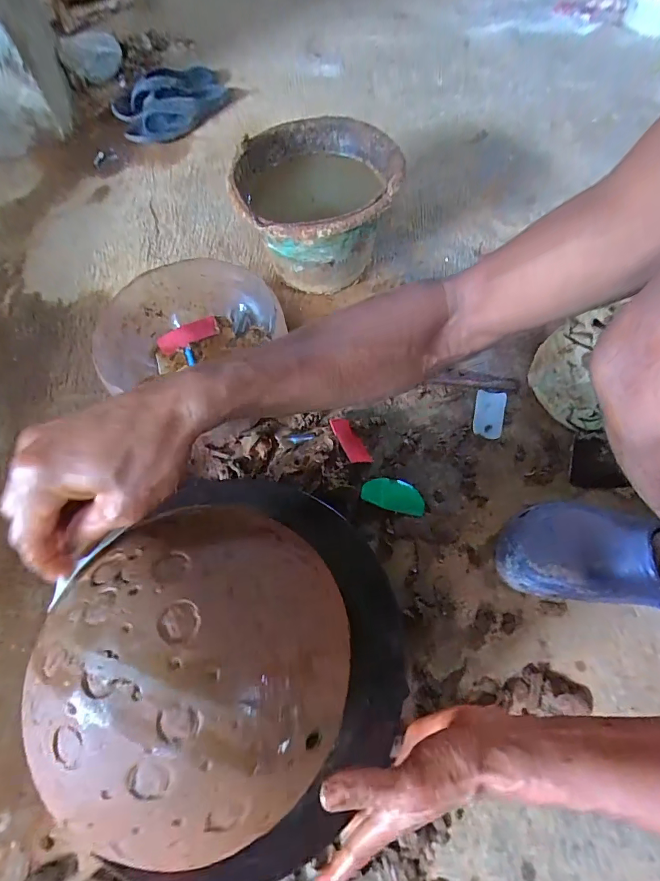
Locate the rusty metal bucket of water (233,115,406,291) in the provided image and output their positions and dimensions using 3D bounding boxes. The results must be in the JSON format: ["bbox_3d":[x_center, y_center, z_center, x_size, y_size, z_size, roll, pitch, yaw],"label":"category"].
[{"bbox_3d":[-0.020,-0.360,0.691,0.246,0.194,0.270,-1,63,1],"label":"rusty metal bucket of water"}]

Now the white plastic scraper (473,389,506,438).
[{"bbox_3d":[0.224,-0.039,0.600,0.040,0.006,0.071,13,73,9],"label":"white plastic scraper"}]

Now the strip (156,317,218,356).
[{"bbox_3d":[-0.221,-0.165,0.662,0.092,0.011,0.034,-26,82,-9],"label":"strip"}]

